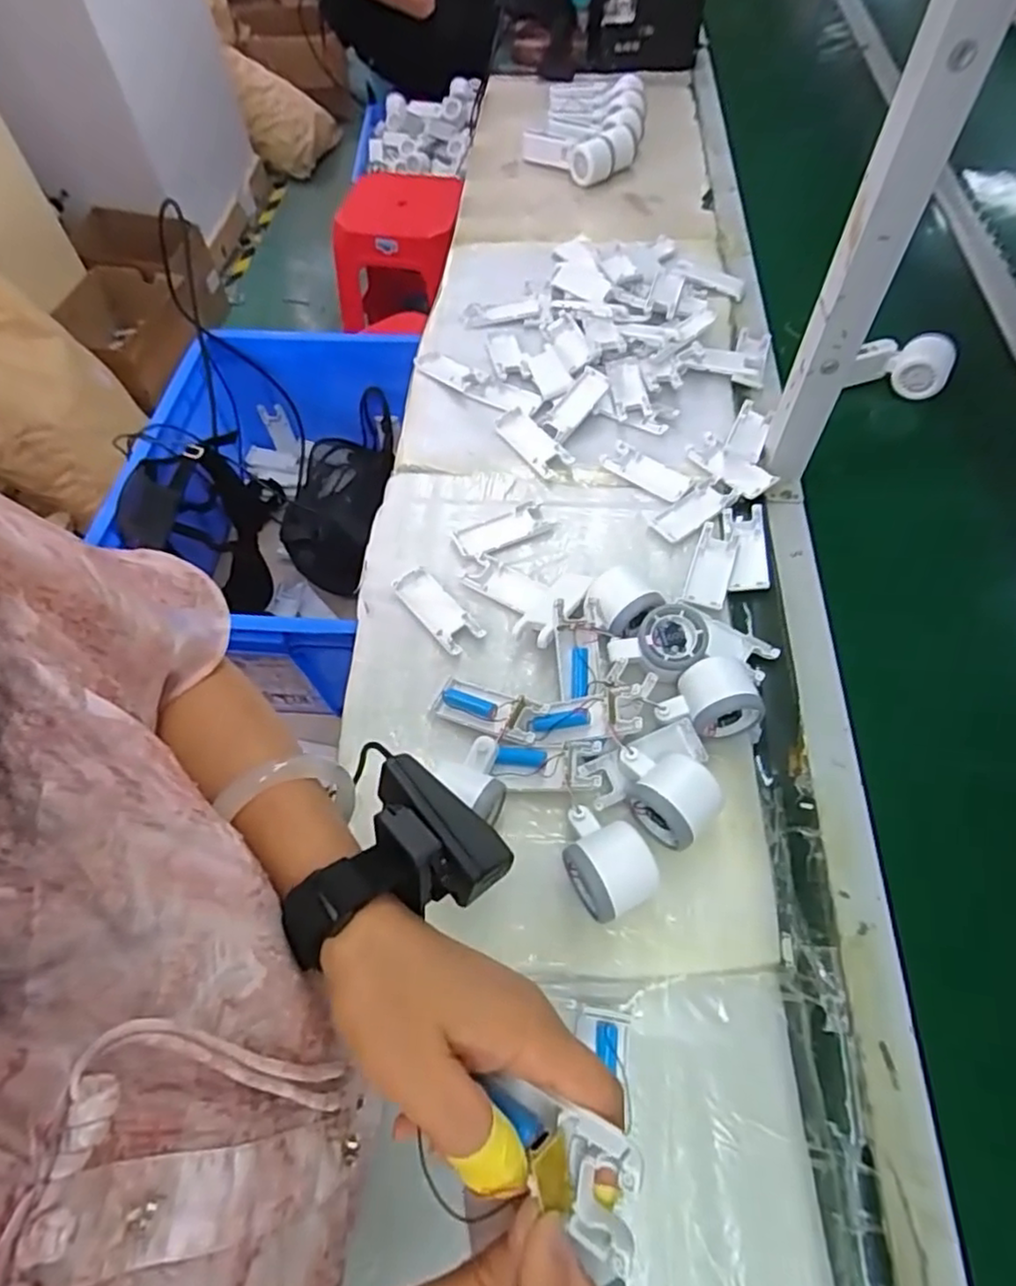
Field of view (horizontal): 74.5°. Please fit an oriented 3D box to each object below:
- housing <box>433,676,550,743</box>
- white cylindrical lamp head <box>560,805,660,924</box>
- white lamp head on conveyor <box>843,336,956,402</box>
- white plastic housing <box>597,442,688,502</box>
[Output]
[{"bbox_3d":[-0.019,0.057,0.580,0.098,0.014,0.041,15,59,24],"label":"housing"},{"bbox_3d":[0.072,0.161,0.502,0.061,0.051,0.084,-21,61,-12],"label":"white cylindrical lamp head"},{"bbox_3d":[0.481,-0.341,0.809,0.116,0.059,0.052,22,61,13],"label":"white lamp head on conveyor"},{"bbox_3d":[0.154,-0.189,0.740,0.097,0.009,0.045,36,65,20],"label":"white plastic housing"}]

